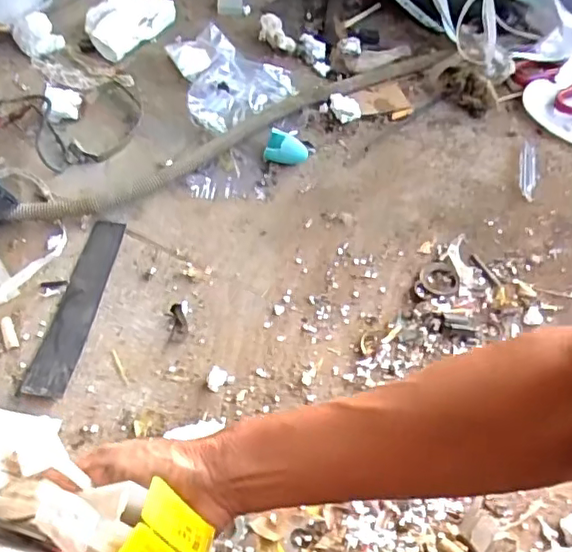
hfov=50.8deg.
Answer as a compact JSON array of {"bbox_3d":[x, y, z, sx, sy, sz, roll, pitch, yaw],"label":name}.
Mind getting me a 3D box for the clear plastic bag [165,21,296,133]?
[{"bbox_3d":[-0.091,-0.249,0.758,0.159,0.043,0.141,34,59,18],"label":"clear plastic bag"}]

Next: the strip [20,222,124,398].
[{"bbox_3d":[-0.199,0.024,0.581,0.038,0.005,0.202,4,52,8],"label":"strip"}]

